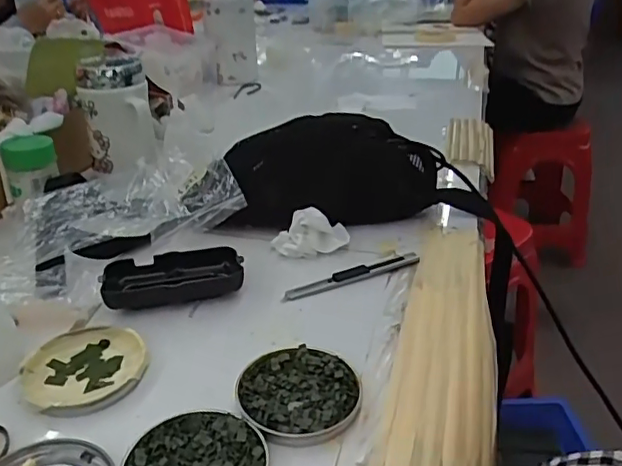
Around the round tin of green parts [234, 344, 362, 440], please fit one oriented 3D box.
[{"bbox_3d":[-0.008,0.101,0.363,0.076,0.011,0.076,0,29,0],"label":"round tin of green parts"}]

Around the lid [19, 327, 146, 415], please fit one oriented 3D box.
[{"bbox_3d":[-0.154,0.092,0.388,0.079,0.013,0.079,0,29,0],"label":"lid"}]

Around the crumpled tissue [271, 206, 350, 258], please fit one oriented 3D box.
[{"bbox_3d":[0.000,-0.001,0.532,0.068,0.030,0.046,2,29,3],"label":"crumpled tissue"}]

